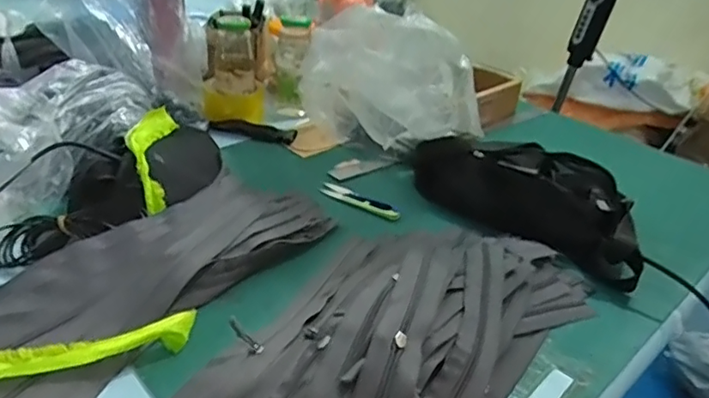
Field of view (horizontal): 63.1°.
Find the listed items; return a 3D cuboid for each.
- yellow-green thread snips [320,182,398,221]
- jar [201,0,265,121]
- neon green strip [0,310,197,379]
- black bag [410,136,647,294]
[{"bbox_3d":[0.005,0.002,0.752,0.126,0.008,0.024,27,36,30],"label":"yellow-green thread snips"},{"bbox_3d":[-0.195,-0.222,0.940,0.096,0.183,0.111,0,31,-13],"label":"jar"},{"bbox_3d":[-0.226,0.125,0.469,0.190,0.021,0.038,-8,34,-25],"label":"neon green strip"},{"bbox_3d":[0.223,-0.010,0.728,0.298,0.085,0.133,27,36,30],"label":"black bag"}]

